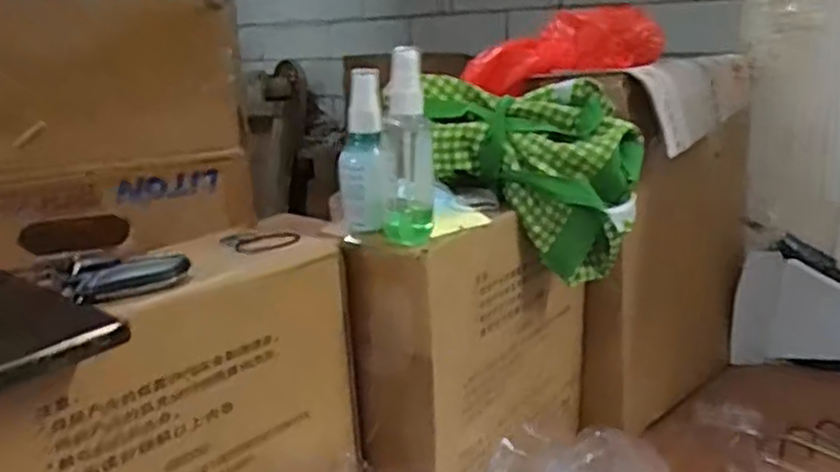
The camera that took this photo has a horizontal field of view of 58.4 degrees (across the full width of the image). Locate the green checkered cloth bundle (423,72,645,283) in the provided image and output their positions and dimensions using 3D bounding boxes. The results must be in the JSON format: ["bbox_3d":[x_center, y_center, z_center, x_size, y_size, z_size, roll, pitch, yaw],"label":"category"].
[{"bbox_3d":[0.090,-0.047,0.639,0.180,0.151,0.098,-3,15,-1],"label":"green checkered cloth bundle"}]

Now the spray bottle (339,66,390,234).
[{"bbox_3d":[-0.042,-0.058,0.555,0.034,0.123,0.044,-4,15,-3],"label":"spray bottle"}]

